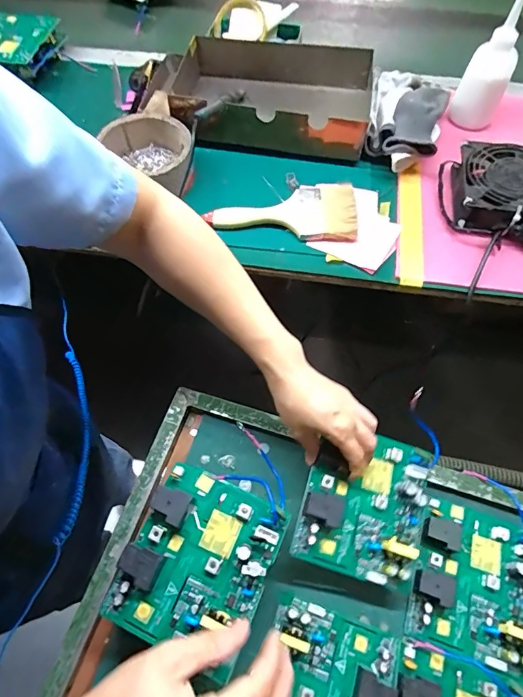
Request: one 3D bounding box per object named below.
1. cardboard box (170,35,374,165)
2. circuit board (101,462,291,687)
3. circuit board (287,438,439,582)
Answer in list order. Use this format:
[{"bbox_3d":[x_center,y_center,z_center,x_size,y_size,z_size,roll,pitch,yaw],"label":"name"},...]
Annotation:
[{"bbox_3d":[0.014,-0.374,0.628,0.281,0.065,0.187,8,62,5],"label":"cardboard box"},{"bbox_3d":[-0.053,0.174,0.349,0.112,0.022,0.129,21,67,9],"label":"circuit board"},{"bbox_3d":[0.096,0.144,0.402,0.108,0.027,0.126,16,66,7],"label":"circuit board"}]

